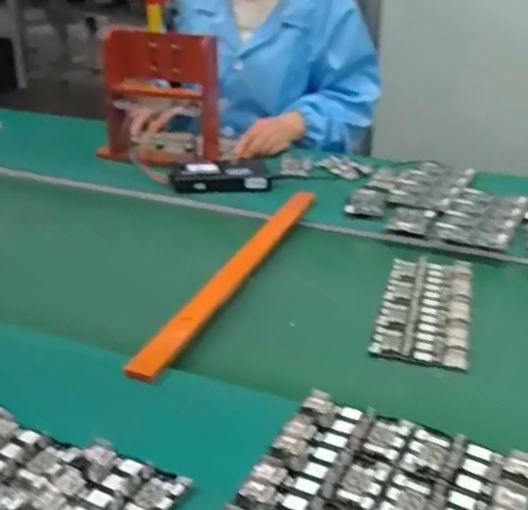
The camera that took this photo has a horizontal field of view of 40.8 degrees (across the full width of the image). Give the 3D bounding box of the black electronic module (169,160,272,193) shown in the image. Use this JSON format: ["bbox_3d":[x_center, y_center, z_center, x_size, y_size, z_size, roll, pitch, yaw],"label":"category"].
[{"bbox_3d":[-0.067,-0.130,1.148,0.156,0.023,0.104,1,27,4],"label":"black electronic module"}]

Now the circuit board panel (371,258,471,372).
[{"bbox_3d":[0.184,0.058,0.808,0.095,0.011,0.214,7,28,14],"label":"circuit board panel"}]

